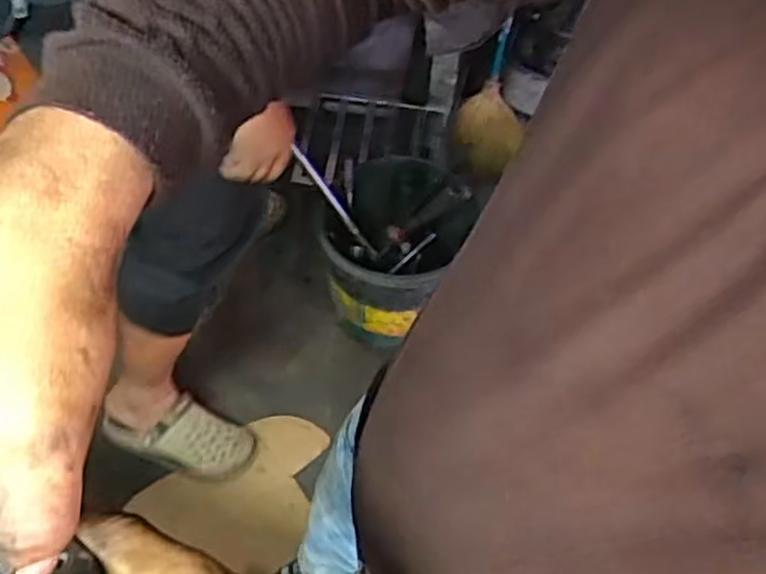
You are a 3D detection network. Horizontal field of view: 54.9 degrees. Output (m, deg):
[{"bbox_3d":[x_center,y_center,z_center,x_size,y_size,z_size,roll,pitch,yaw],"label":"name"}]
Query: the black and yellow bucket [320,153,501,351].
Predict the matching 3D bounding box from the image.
[{"bbox_3d":[0.024,-0.074,1.559,0.301,0.295,0.344,13,56,4],"label":"black and yellow bucket"}]

